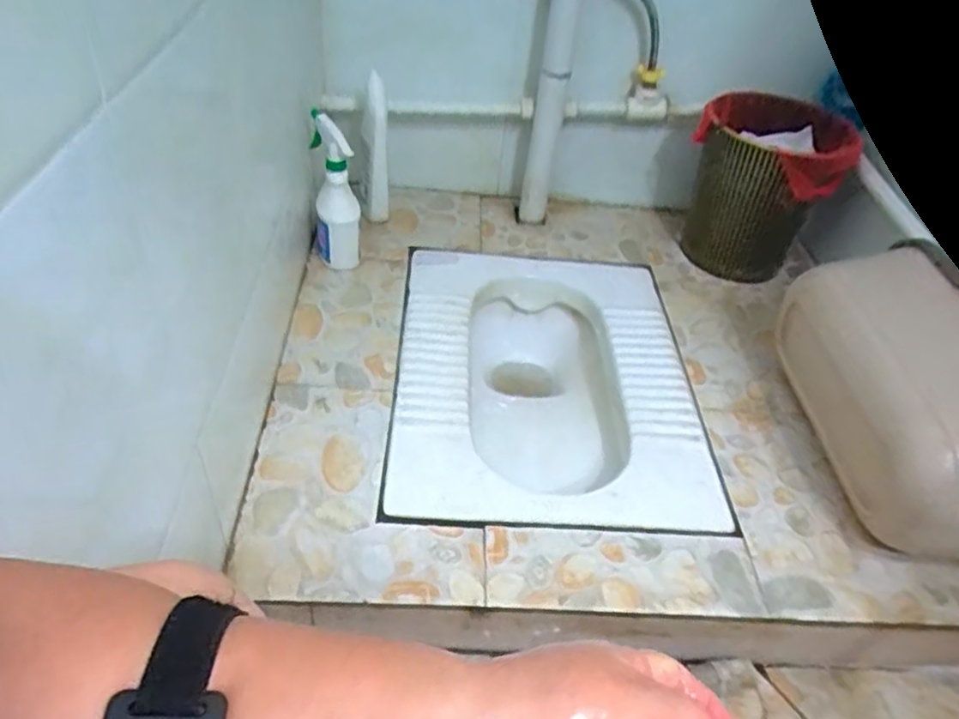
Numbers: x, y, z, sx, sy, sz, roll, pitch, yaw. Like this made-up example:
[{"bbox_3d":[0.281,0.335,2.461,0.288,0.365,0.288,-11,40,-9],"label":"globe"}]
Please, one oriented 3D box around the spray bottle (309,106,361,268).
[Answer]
[{"bbox_3d":[-0.220,-0.253,1.024,0.067,0.216,0.076,-3,44,-10],"label":"spray bottle"}]

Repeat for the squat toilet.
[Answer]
[{"bbox_3d":[0.085,0.068,1.011,0.408,0.181,0.531,3,43,-4],"label":"squat toilet"}]

